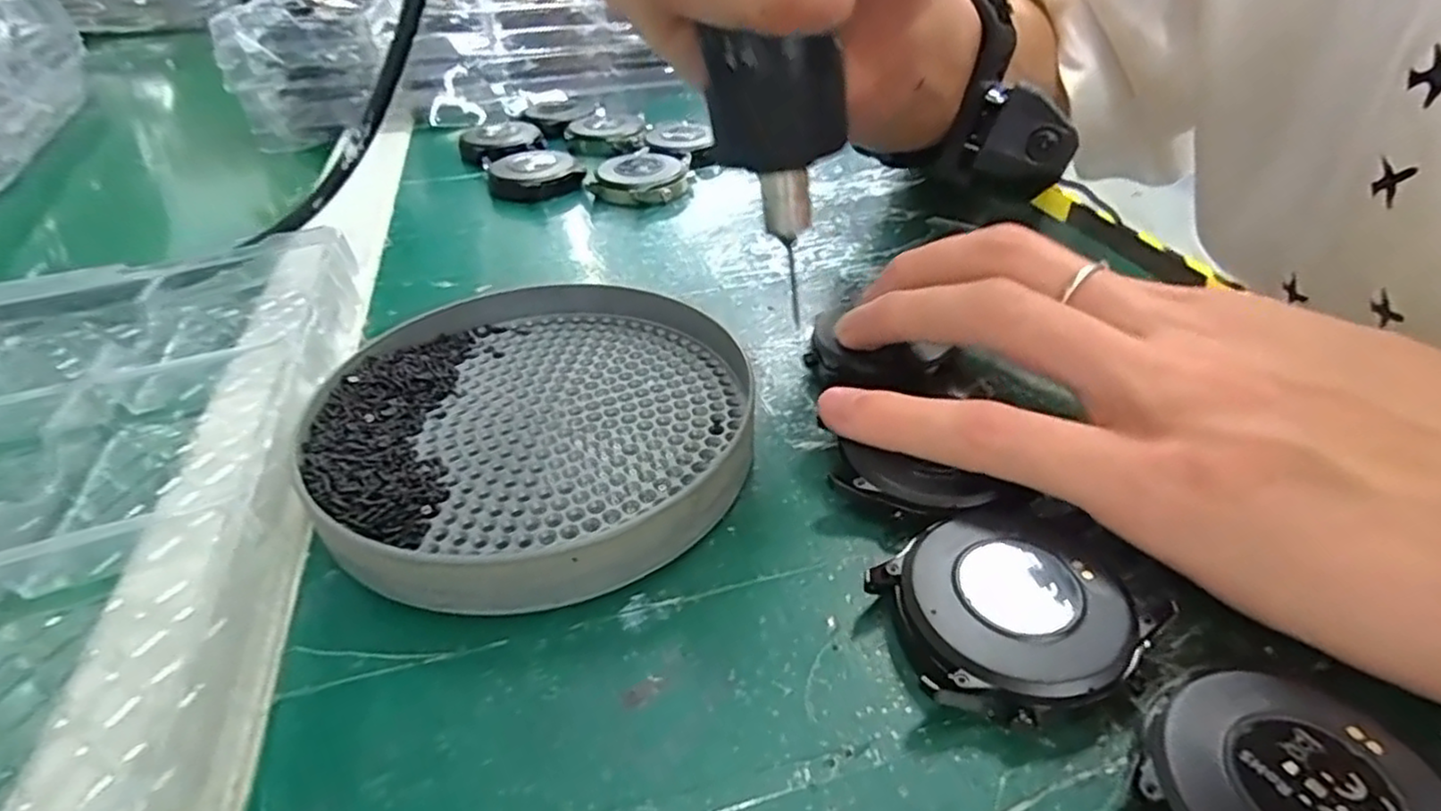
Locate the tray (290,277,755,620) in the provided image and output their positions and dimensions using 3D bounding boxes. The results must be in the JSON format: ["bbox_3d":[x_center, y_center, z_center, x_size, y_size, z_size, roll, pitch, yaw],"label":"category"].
[{"bbox_3d":[-0.049,0.002,0.191,0.110,0.019,0.119,0,39,0],"label":"tray"}]

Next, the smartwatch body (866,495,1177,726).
[{"bbox_3d":[0.061,0.040,0.144,0.051,0.013,0.042,-17,42,-21],"label":"smartwatch body"}]

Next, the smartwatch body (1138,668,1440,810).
[{"bbox_3d":[0.092,0.063,0.112,0.040,0.012,0.043,-14,41,-17],"label":"smartwatch body"}]

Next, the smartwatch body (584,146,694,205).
[{"bbox_3d":[-0.037,-0.113,0.347,0.043,0.010,0.047,8,39,13],"label":"smartwatch body"}]

